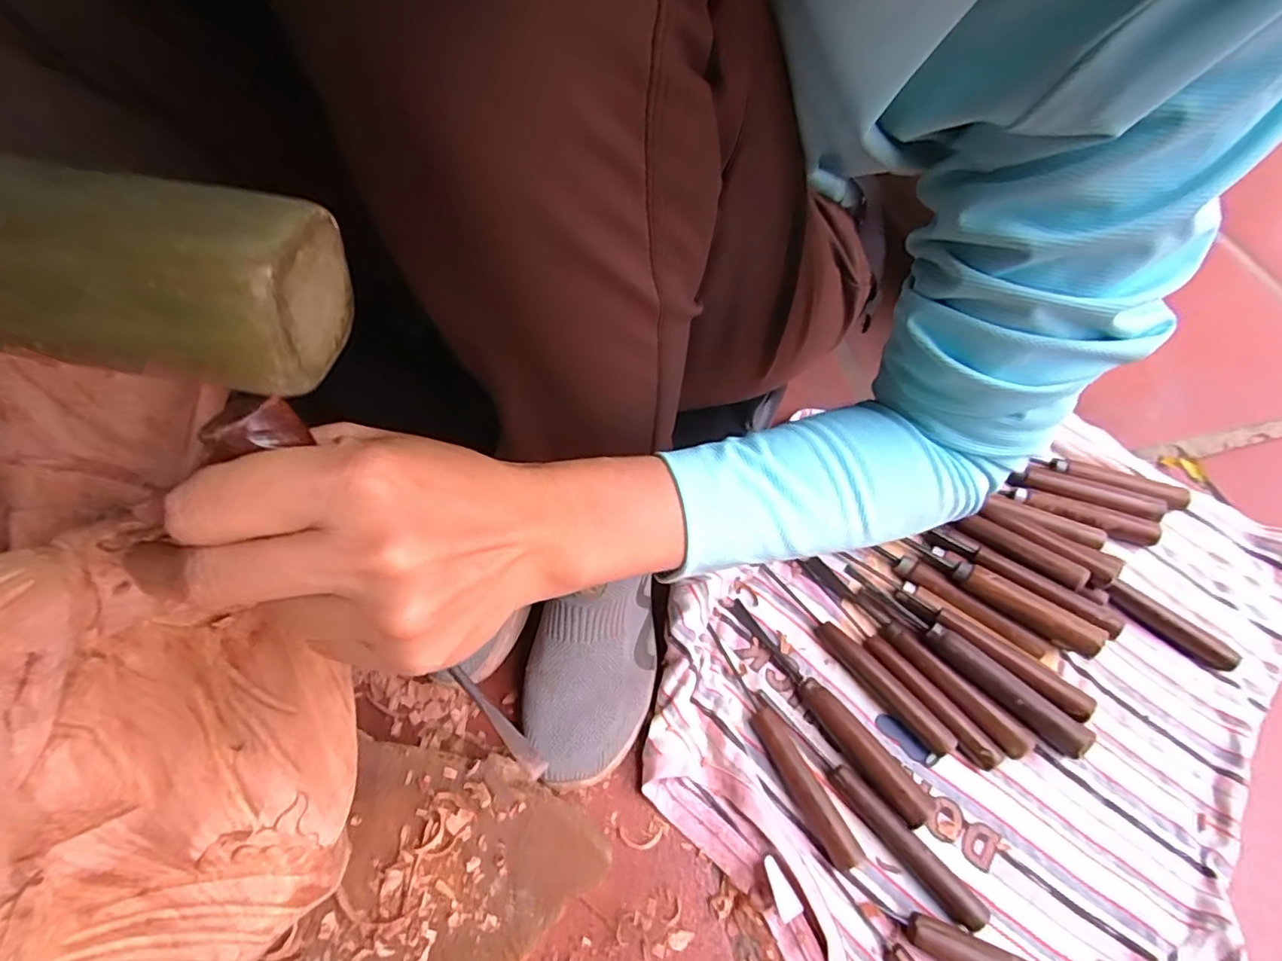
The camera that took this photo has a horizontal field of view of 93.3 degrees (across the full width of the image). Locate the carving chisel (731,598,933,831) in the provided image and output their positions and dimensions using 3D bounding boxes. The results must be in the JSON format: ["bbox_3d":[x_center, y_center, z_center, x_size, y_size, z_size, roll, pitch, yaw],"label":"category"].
[{"bbox_3d":[0.122,0.152,0.413,0.020,0.015,0.174,-34,66,-19],"label":"carving chisel"}]

